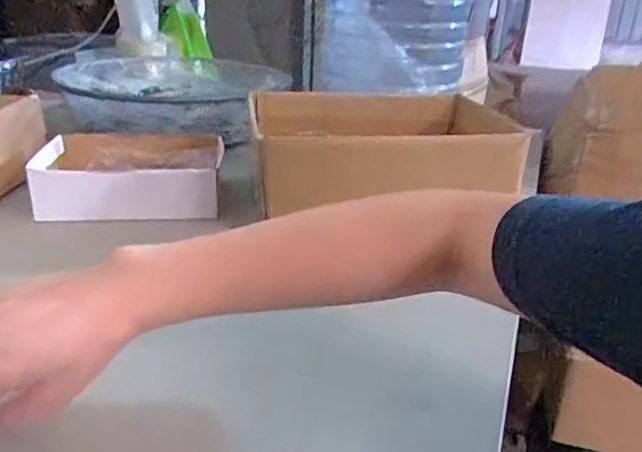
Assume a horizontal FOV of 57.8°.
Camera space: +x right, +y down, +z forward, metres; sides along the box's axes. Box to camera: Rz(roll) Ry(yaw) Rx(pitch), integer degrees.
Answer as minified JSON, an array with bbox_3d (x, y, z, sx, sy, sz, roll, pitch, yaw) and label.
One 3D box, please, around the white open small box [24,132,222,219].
[{"bbox_3d":[-0.251,-0.072,0.771,0.235,0.060,0.172,-3,24,-11],"label":"white open small box"}]

